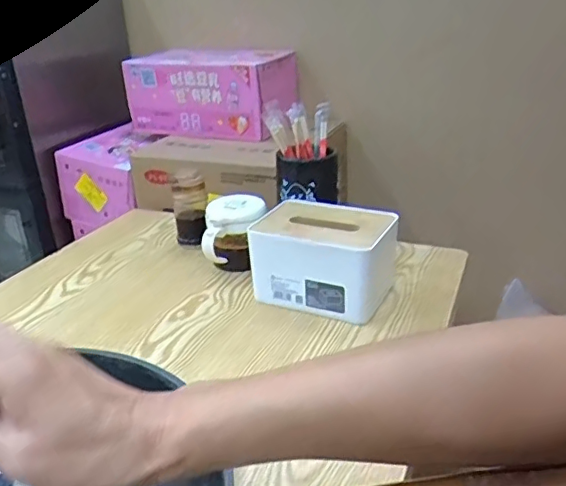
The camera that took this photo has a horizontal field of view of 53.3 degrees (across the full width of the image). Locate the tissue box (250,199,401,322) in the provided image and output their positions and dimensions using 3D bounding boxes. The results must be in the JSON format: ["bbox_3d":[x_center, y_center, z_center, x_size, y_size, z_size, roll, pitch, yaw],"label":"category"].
[{"bbox_3d":[0.052,0.018,0.699,0.155,0.101,0.119,10,28,26],"label":"tissue box"}]

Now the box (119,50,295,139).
[{"bbox_3d":[-0.132,-0.310,1.146,0.306,0.135,0.196,10,27,25],"label":"box"}]

